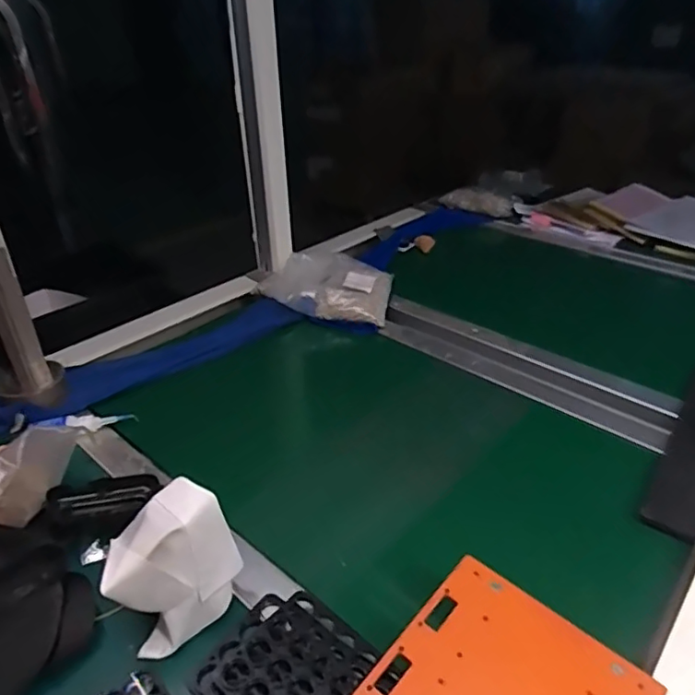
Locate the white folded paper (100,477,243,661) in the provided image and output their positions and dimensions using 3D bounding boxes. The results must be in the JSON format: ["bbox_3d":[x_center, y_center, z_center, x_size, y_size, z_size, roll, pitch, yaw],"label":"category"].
[{"bbox_3d":[-0.150,0.182,0.478,0.078,0.111,0.095,20,38,32],"label":"white folded paper"}]

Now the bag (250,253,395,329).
[{"bbox_3d":[-0.043,-0.111,1.024,0.251,0.053,0.187,6,32,12],"label":"bag"}]

